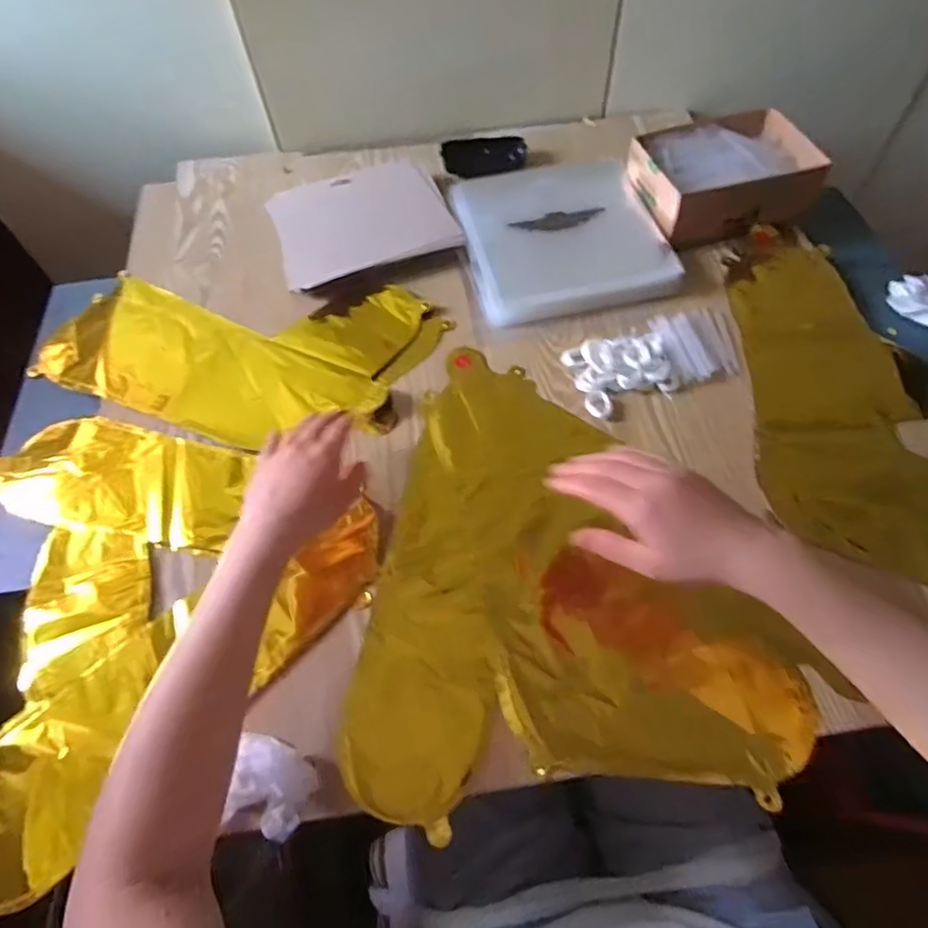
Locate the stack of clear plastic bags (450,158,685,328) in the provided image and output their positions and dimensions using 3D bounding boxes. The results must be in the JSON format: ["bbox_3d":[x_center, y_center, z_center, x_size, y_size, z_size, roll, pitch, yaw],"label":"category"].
[{"bbox_3d":[0.108,-0.263,0.663,0.210,0.031,0.210,-11,60,-5],"label":"stack of clear plastic bags"}]

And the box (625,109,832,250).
[{"bbox_3d":[0.300,-0.327,0.669,0.200,0.074,0.132,-19,61,-10],"label":"box"}]

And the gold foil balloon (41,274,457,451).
[{"bbox_3d":[-0.247,-0.111,0.616,0.425,0.033,0.202,4,60,3],"label":"gold foil balloon"}]

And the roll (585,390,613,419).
[{"bbox_3d":[0.128,-0.057,0.554,0.023,0.010,0.028,-21,61,-11],"label":"roll"}]

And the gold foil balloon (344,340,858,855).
[{"bbox_3d":[0.037,0.107,0.481,0.325,0.013,0.417,-31,63,-16],"label":"gold foil balloon"}]

